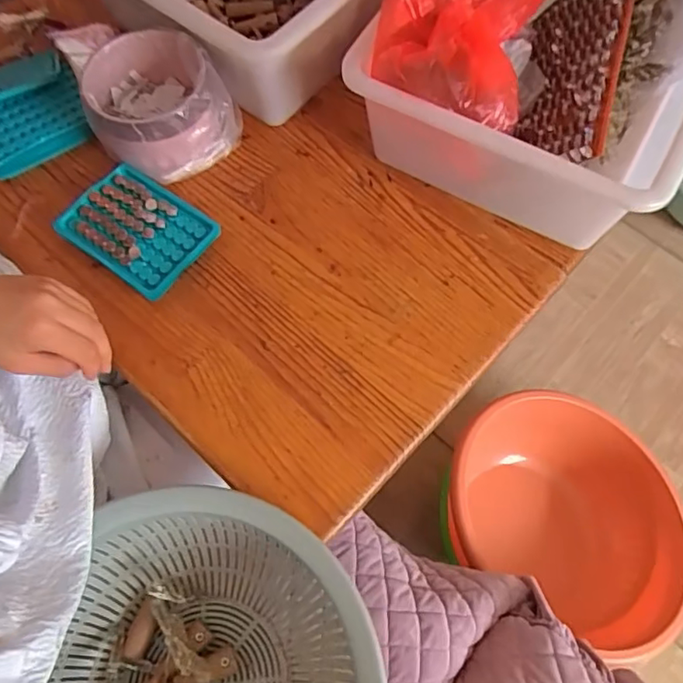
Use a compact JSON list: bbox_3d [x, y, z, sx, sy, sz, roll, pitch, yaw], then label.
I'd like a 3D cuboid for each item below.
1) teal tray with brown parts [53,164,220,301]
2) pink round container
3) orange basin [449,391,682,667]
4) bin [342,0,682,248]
[{"bbox_3d":[-0.196,-0.107,0.554,0.129,0.023,0.094,34,73,13],"label":"teal tray with brown parts"},{"bbox_3d":[-0.176,-0.224,0.562,0.115,0.080,0.116,0,69,1],"label":"pink round container"},{"bbox_3d":[0.323,0.241,0.855,0.327,0.140,0.299,0,69,1],"label":"orange basin"},{"bbox_3d":[0.206,-0.293,0.557,0.291,0.163,0.366,29,72,11],"label":"bin"}]

